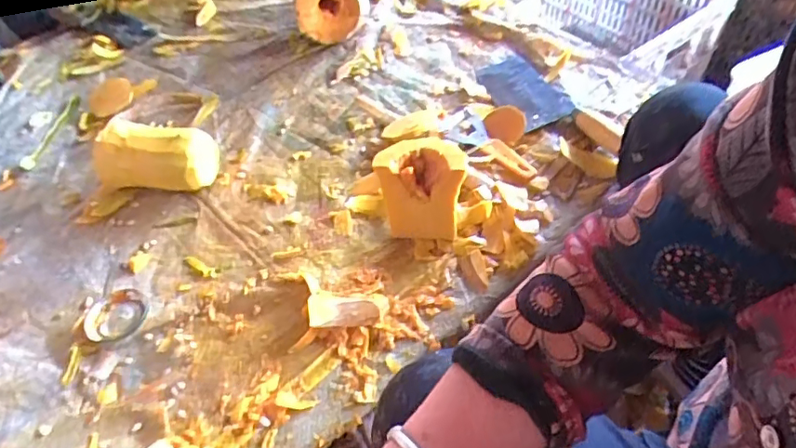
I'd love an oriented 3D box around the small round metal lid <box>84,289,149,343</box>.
[{"bbox_3d":[-0.308,0.101,0.590,0.059,0.010,0.065,24,56,23],"label":"small round metal lid"}]

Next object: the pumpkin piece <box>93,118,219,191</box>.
[{"bbox_3d":[-0.309,-0.084,0.697,0.139,0.087,0.075,3,50,7],"label":"pumpkin piece"}]

